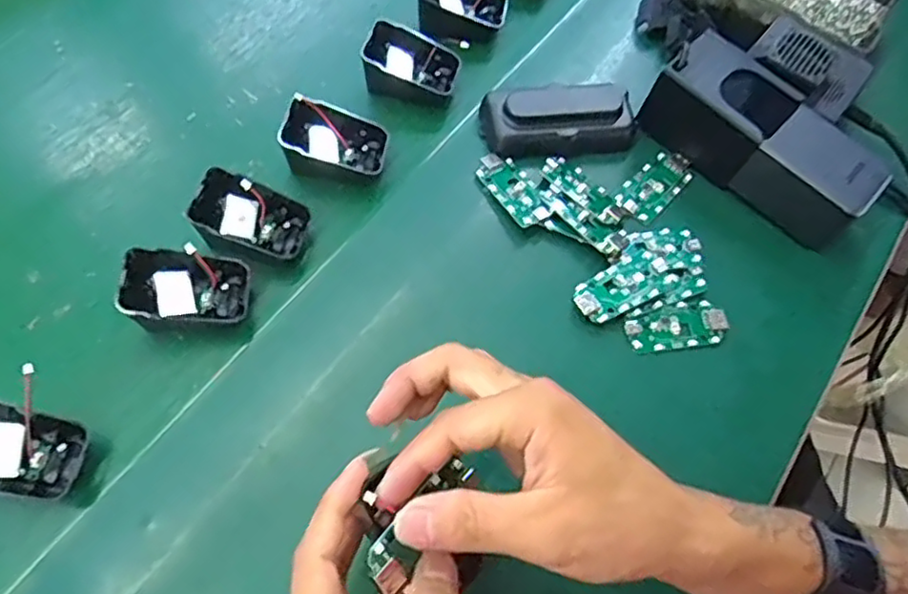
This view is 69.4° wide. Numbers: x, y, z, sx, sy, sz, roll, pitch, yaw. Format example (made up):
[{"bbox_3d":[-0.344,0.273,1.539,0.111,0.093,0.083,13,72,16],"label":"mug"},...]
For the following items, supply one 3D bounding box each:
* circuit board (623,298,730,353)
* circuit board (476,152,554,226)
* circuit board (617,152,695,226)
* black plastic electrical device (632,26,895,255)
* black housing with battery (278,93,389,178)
[{"bbox_3d":[0.140,0.018,0.413,0.065,0.004,0.030,-8,63,-6],"label":"circuit board"},{"bbox_3d":[0.040,-0.075,0.444,0.028,0.006,0.065,-28,67,-16],"label":"circuit board"},{"bbox_3d":[0.142,-0.079,0.460,0.031,0.004,0.064,39,68,17],"label":"circuit board"},{"bbox_3d":[0.211,-0.109,0.445,0.152,0.056,0.053,40,68,17],"label":"black plastic electrical device"},{"bbox_3d":[-0.080,-0.104,0.447,0.065,0.040,0.043,3,62,-1],"label":"black housing with battery"}]

